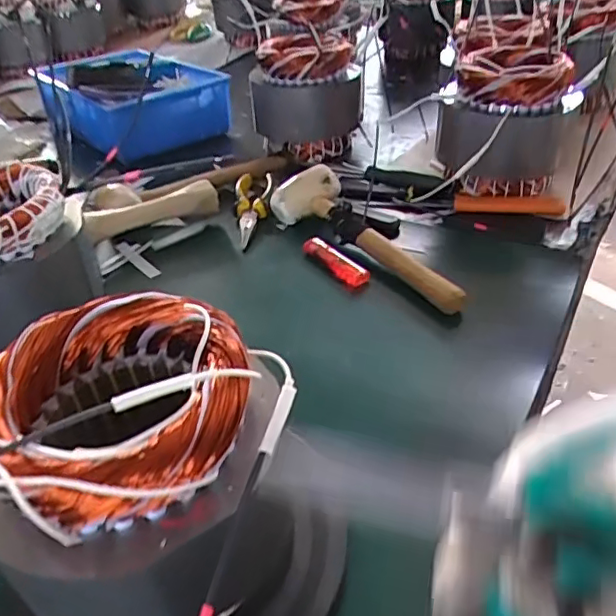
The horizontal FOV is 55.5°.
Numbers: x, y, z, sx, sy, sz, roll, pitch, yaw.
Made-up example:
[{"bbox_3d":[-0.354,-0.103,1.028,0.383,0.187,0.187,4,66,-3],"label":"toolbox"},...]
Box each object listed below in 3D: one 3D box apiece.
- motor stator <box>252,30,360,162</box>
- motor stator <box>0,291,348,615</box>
[{"bbox_3d":[-0.002,-0.311,0.852,0.154,0.134,0.158,-7,36,-4],"label":"motor stator"},{"bbox_3d":[-0.081,0.095,0.290,0.154,0.151,0.160,-2,39,2],"label":"motor stator"}]

